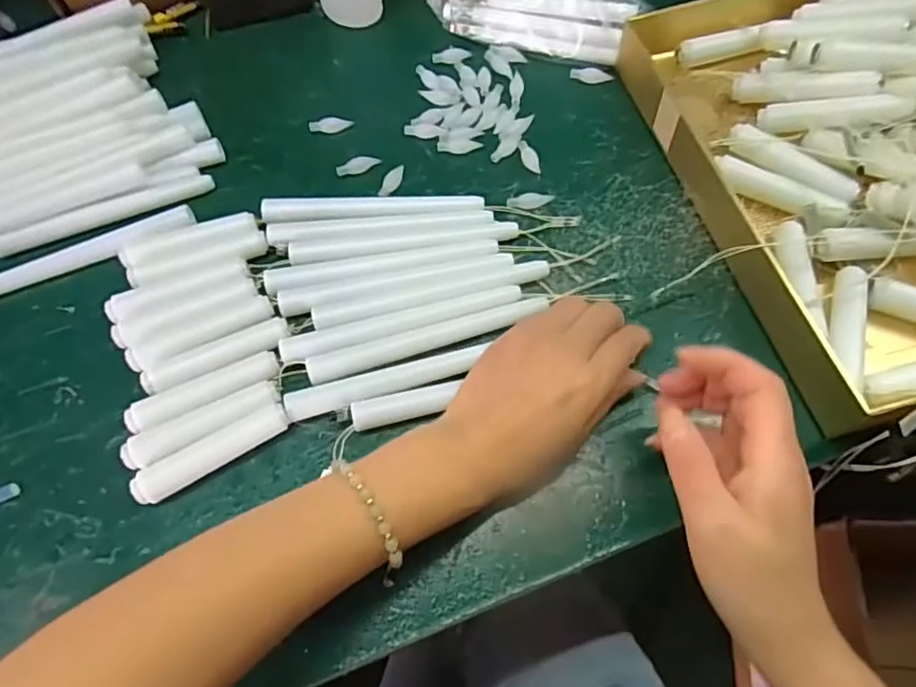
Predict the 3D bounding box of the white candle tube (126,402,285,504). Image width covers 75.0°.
[{"bbox_3d":[-0.140,0.061,0.341,0.090,0.013,0.018,-30,67,-11],"label":"white candle tube"}]

